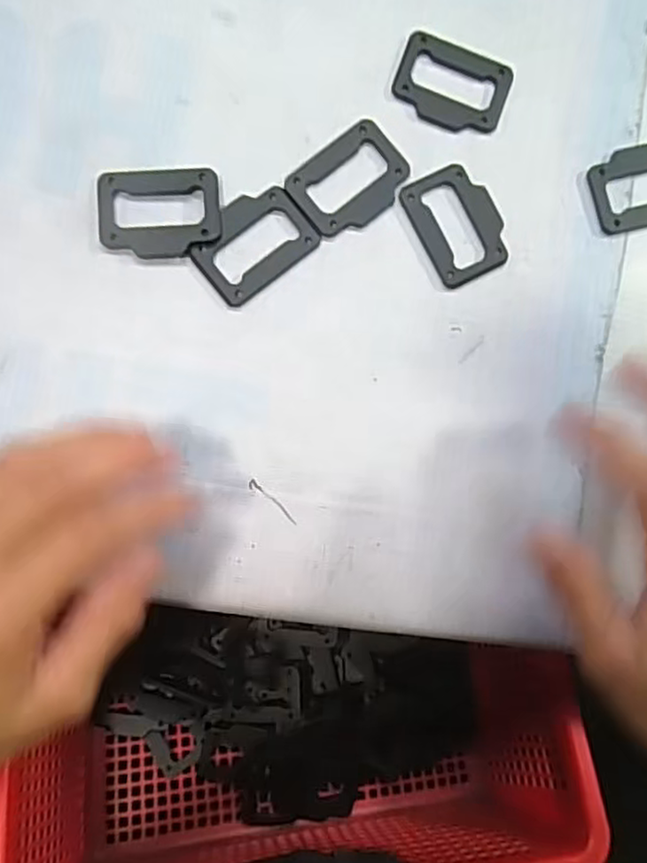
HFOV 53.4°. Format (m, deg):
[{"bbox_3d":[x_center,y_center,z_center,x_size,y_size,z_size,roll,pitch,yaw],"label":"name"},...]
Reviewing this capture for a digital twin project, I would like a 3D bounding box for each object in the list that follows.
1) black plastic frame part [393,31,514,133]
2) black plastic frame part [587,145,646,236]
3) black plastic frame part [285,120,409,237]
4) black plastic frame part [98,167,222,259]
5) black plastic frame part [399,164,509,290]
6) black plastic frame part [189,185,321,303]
[{"bbox_3d":[0.059,-0.159,0.296,0.051,0.004,0.038,19,84,-3],"label":"black plastic frame part"},{"bbox_3d":[0.150,-0.115,0.301,0.051,0.004,0.038,-14,87,-6],"label":"black plastic frame part"},{"bbox_3d":[0.012,-0.112,0.287,0.052,0.004,0.038,-40,90,-7],"label":"black plastic frame part"},{"bbox_3d":[-0.071,-0.095,0.278,0.052,0.005,0.039,-4,86,-5],"label":"black plastic frame part"},{"bbox_3d":[0.061,-0.094,0.290,0.038,0.004,0.051,-27,88,-7],"label":"black plastic frame part"},{"bbox_3d":[-0.031,-0.083,0.281,0.051,0.004,0.036,-39,90,-7],"label":"black plastic frame part"}]

